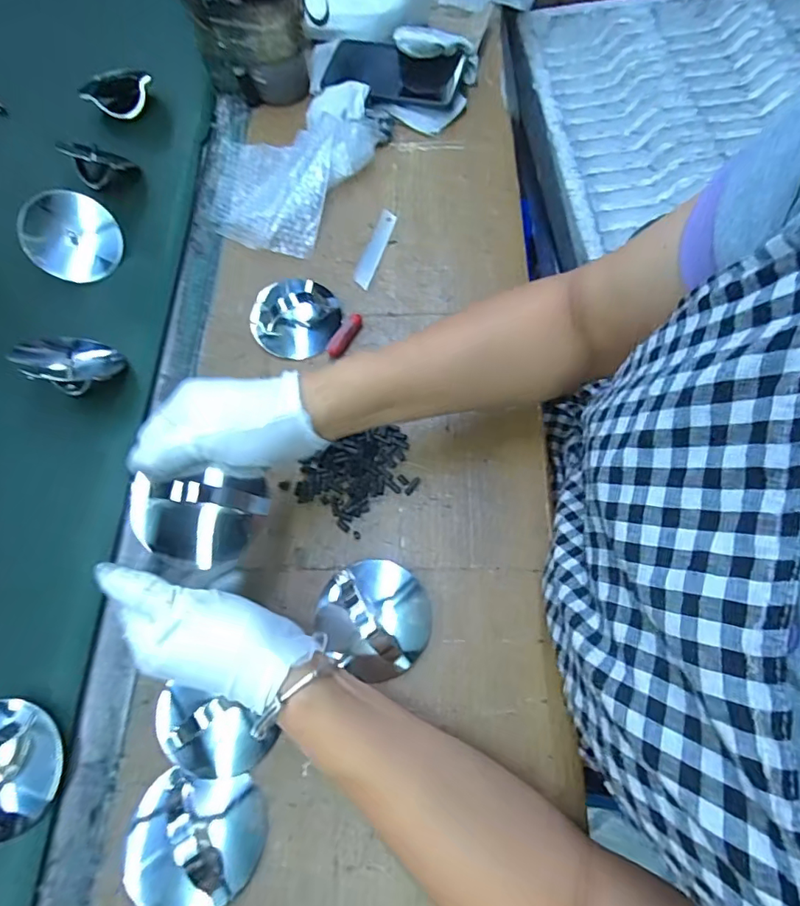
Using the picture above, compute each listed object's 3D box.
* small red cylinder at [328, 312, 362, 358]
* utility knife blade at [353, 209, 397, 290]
[{"bbox_3d":[-0.051,-0.109,0.471,0.014,0.011,0.047,30,71,14],"label":"small red cylinder"},{"bbox_3d":[-0.025,-0.212,0.525,0.019,0.004,0.101,16,68,9],"label":"utility knife blade"}]

